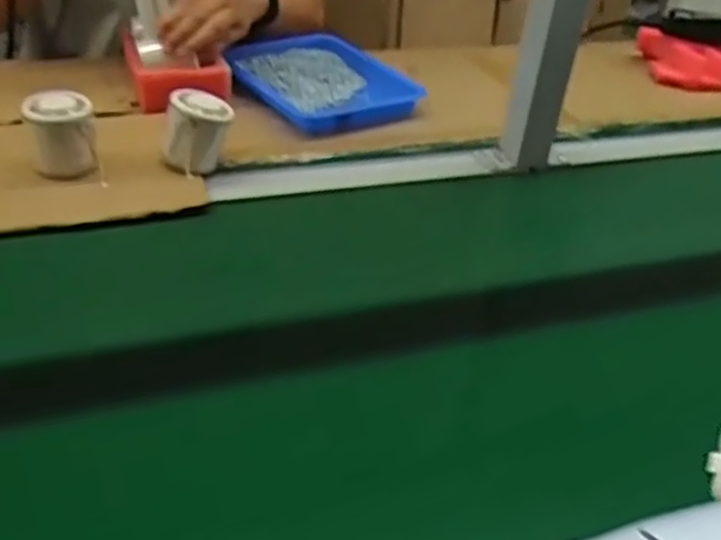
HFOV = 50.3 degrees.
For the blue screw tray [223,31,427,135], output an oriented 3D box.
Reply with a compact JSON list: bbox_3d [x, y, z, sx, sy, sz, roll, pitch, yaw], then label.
[{"bbox_3d":[-0.059,-0.231,0.911,0.174,0.026,0.241,-18,42,-30],"label":"blue screw tray"}]

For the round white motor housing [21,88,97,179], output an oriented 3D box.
[{"bbox_3d":[-0.263,-0.117,0.676,0.057,0.064,0.050,-6,38,-18],"label":"round white motor housing"}]

